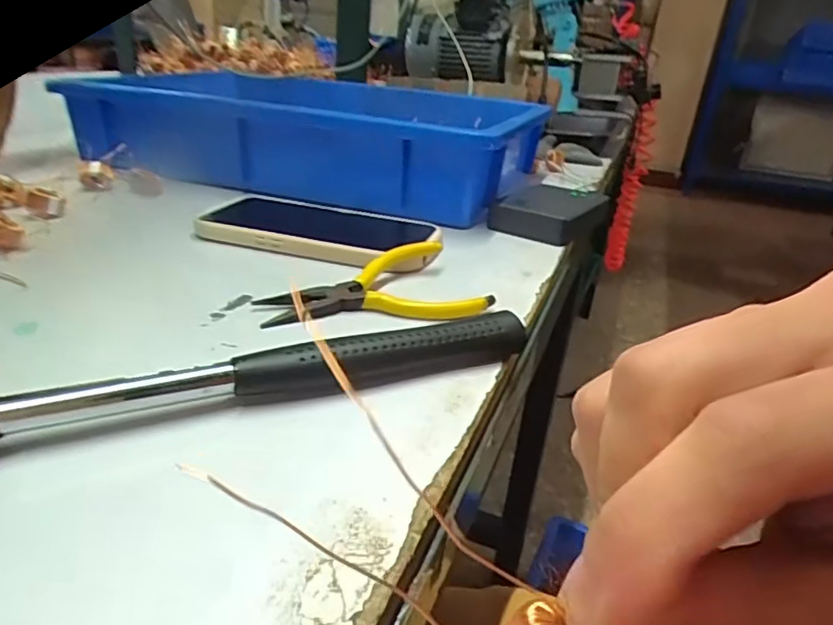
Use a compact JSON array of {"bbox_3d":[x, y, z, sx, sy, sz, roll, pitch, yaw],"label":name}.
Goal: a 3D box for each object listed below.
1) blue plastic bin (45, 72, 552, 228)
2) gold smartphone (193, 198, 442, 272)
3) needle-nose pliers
[{"bbox_3d":[-0.051,-0.181,0.579,0.321,0.074,0.312,12,26,13],"label":"blue plastic bin"},{"bbox_3d":[-0.067,-0.059,0.405,0.164,0.014,0.084,10,26,9],"label":"gold smartphone"},{"bbox_3d":[-0.026,-0.017,0.325,0.120,0.019,0.069,-3,27,-17],"label":"needle-nose pliers"}]

